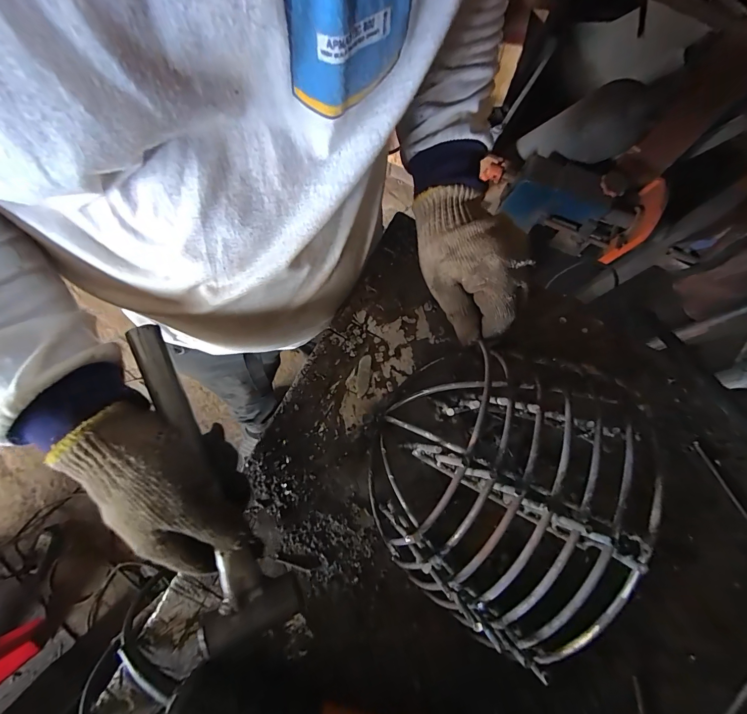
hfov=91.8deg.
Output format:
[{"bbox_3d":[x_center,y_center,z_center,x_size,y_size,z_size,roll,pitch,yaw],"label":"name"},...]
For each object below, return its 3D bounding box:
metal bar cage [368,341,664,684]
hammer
[{"bbox_3d":[0.092,0.093,0.281,0.176,0.107,0.214,18,78,3],"label":"metal bar cage"},{"bbox_3d":[-0.126,0.090,0.267,0.068,0.020,0.238,-20,91,-5],"label":"hammer"}]

